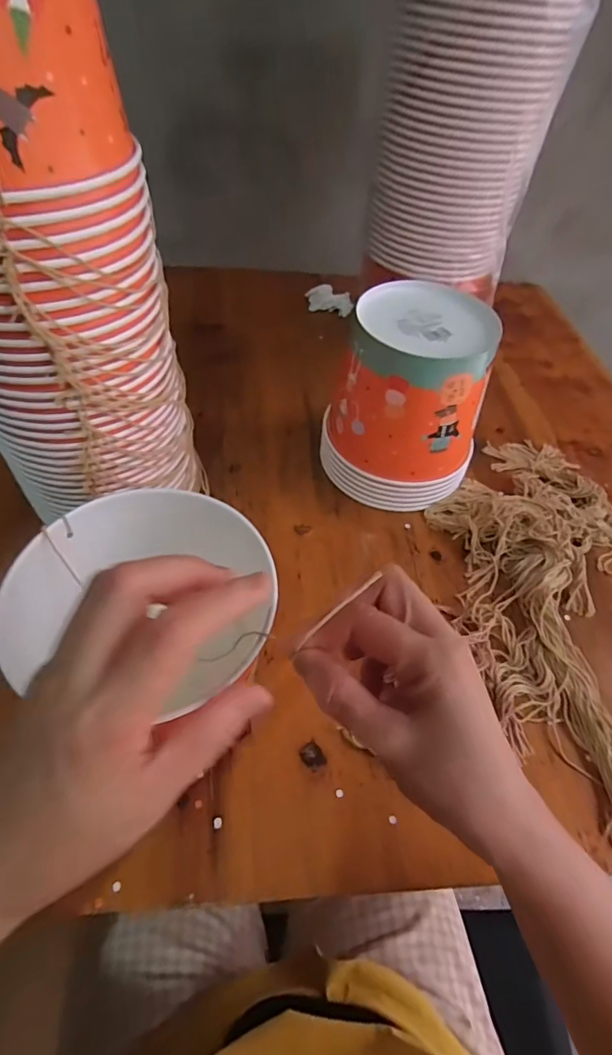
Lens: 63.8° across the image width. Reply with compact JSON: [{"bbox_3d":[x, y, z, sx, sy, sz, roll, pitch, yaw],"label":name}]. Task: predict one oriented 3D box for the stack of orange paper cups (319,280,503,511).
[{"bbox_3d":[0.104,-0.130,0.504,0.154,0.175,0.140,14,52,6],"label":"stack of orange paper cups"}]

